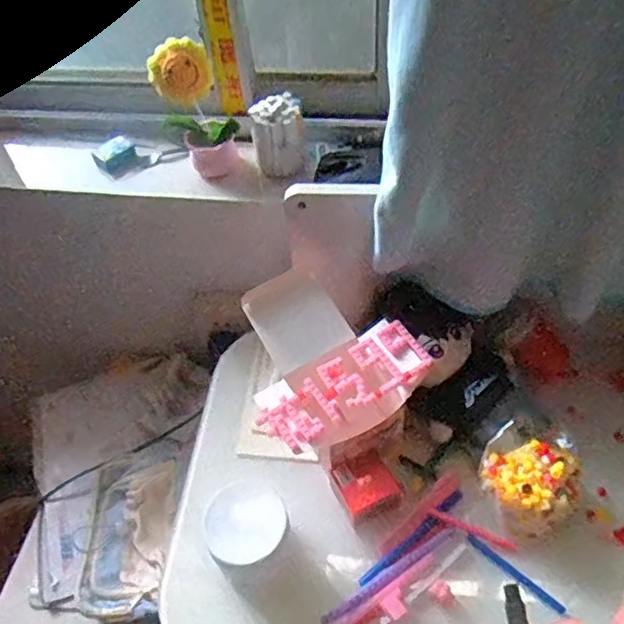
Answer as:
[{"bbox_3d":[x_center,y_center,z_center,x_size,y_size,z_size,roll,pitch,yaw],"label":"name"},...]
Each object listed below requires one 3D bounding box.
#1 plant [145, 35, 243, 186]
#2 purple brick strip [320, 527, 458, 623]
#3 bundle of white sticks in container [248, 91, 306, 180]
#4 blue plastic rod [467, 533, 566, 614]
[{"bbox_3d":[-0.128,-0.220,0.668,0.082,0.149,0.047,-21,51,-12],"label":"plant"},{"bbox_3d":[0.075,0.246,0.569,0.150,0.005,0.013,-27,52,-17],"label":"purple brick strip"},{"bbox_3d":[-0.038,-0.197,0.675,0.055,0.082,0.057,-7,49,-1],"label":"bundle of white sticks in container"},{"bbox_3d":[0.189,0.242,0.563,0.099,0.010,0.009,32,59,28],"label":"blue plastic rod"}]

